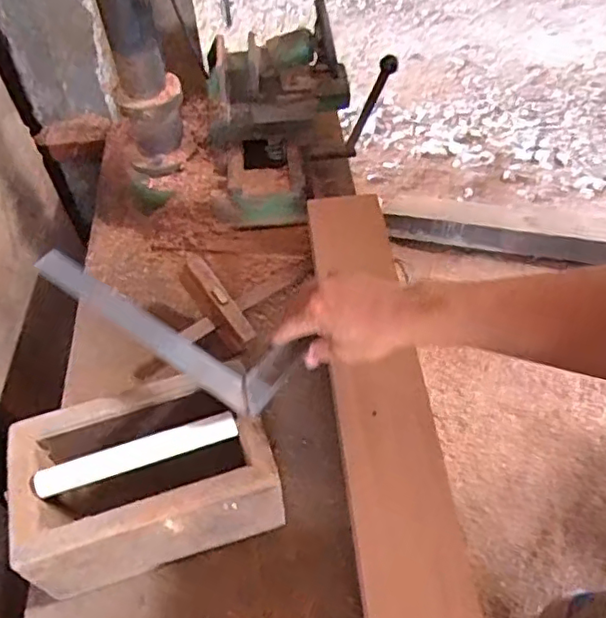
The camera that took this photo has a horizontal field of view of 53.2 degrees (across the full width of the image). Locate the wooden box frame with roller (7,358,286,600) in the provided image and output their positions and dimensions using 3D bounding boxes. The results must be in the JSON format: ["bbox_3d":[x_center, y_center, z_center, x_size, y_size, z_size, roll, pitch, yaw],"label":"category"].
[{"bbox_3d":[-0.162,0.179,0.644,0.244,0.128,0.149,-15,54,-11],"label":"wooden box frame with roller"}]

